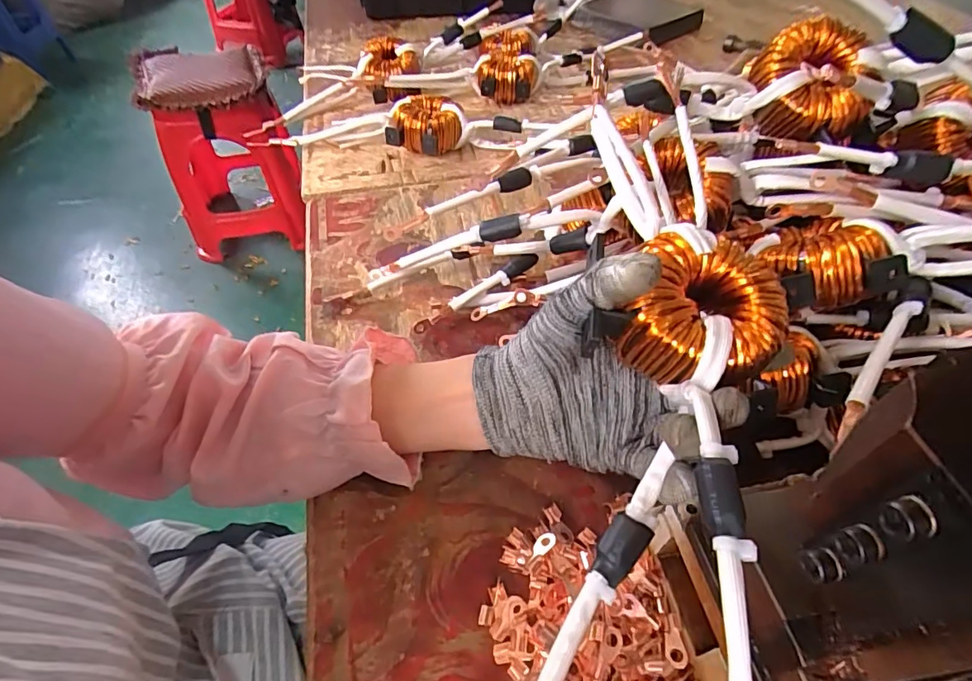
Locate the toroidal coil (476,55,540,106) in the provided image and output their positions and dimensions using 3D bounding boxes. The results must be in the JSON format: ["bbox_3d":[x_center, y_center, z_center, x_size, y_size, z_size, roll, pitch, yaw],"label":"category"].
[{"bbox_3d":[0.031,-0.363,0.693,0.080,0.048,0.076,11,50,8],"label":"toroidal coil"}]

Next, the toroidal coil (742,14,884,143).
[{"bbox_3d":[0.225,-0.184,0.349,0.069,0.032,0.082,-3,86,5],"label":"toroidal coil"}]

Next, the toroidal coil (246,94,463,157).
[{"bbox_3d":[-0.146,-0.256,0.601,0.247,0.051,0.073,4,50,3],"label":"toroidal coil"}]

